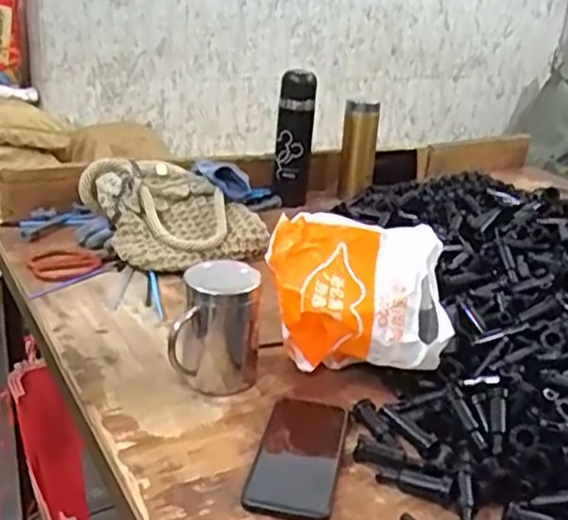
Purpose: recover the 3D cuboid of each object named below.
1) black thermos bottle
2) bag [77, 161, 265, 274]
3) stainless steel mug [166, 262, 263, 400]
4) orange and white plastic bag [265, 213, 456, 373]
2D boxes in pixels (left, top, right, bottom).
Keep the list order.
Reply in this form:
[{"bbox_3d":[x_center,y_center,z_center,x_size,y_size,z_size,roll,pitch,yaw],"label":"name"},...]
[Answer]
[{"bbox_3d":[0.017,-0.221,1.266,0.064,0.209,0.062,6,23,3],"label":"black thermos bottle"},{"bbox_3d":[-0.158,-0.071,1.066,0.207,0.110,0.207,-18,32,-42],"label":"bag"},{"bbox_3d":[-0.069,0.072,0.749,0.082,0.134,0.083,6,23,3],"label":"stainless steel mug"},{"bbox_3d":[0.079,0.036,0.778,0.183,0.130,0.121,7,23,6],"label":"orange and white plastic bag"}]

